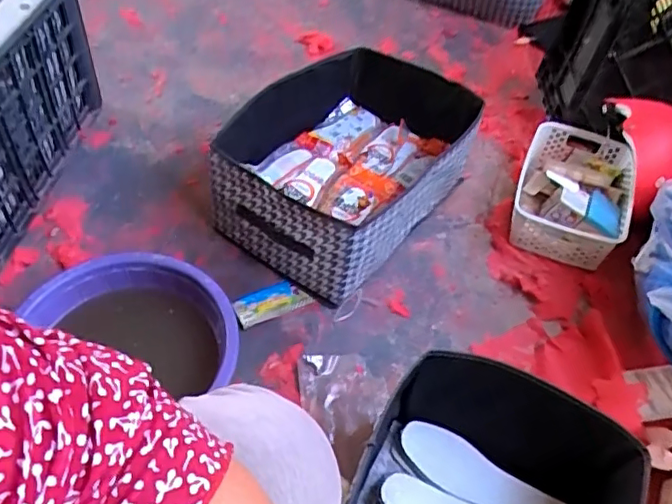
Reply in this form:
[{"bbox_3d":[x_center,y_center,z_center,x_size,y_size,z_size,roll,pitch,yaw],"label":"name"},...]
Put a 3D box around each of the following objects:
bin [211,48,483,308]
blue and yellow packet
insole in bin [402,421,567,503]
[{"bbox_3d":[0.031,-0.167,1.019,0.314,0.190,0.466,35,60,19],"label":"bin"},{"bbox_3d":[-0.104,0.083,0.940,0.116,0.011,0.053,-22,68,-20],"label":"blue and yellow packet"},{"bbox_3d":[0.192,0.299,0.762,0.227,0.019,0.073,29,58,15],"label":"insole in bin"}]

